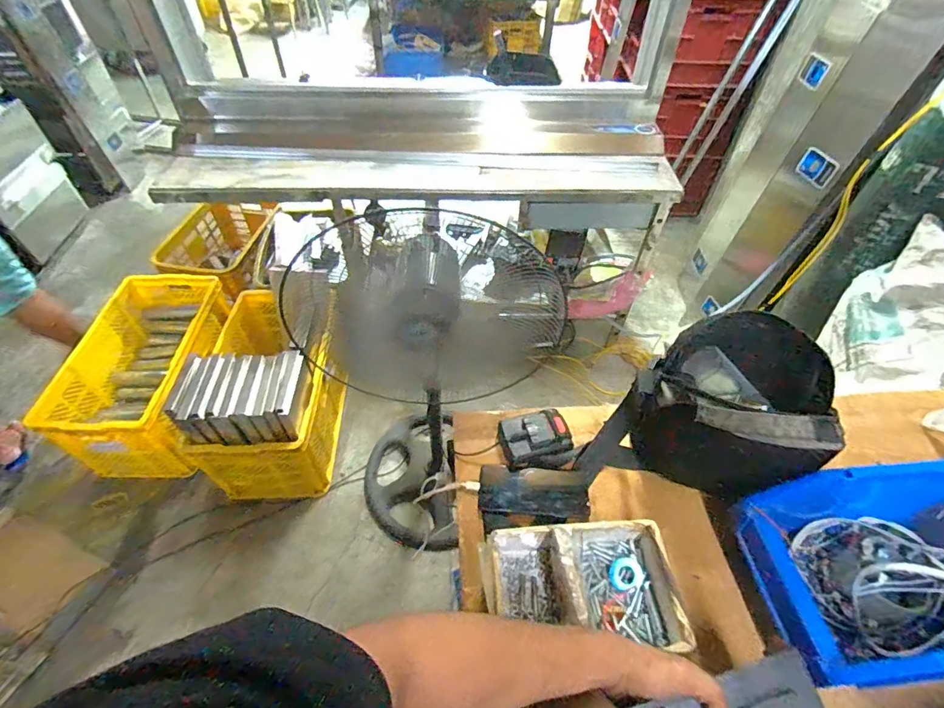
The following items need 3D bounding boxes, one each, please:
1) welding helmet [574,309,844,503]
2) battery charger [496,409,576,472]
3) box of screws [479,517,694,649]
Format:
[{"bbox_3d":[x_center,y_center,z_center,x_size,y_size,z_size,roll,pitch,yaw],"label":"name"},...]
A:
[{"bbox_3d":[0.322,0.090,0.647,0.256,0.247,0.180,23,53,17],"label":"welding helmet"},{"bbox_3d":[0.102,0.141,0.741,0.110,0.061,0.084,-7,51,-7],"label":"battery charger"},{"bbox_3d":[0.133,0.284,0.585,0.236,0.093,0.137,5,50,3],"label":"box of screws"}]

